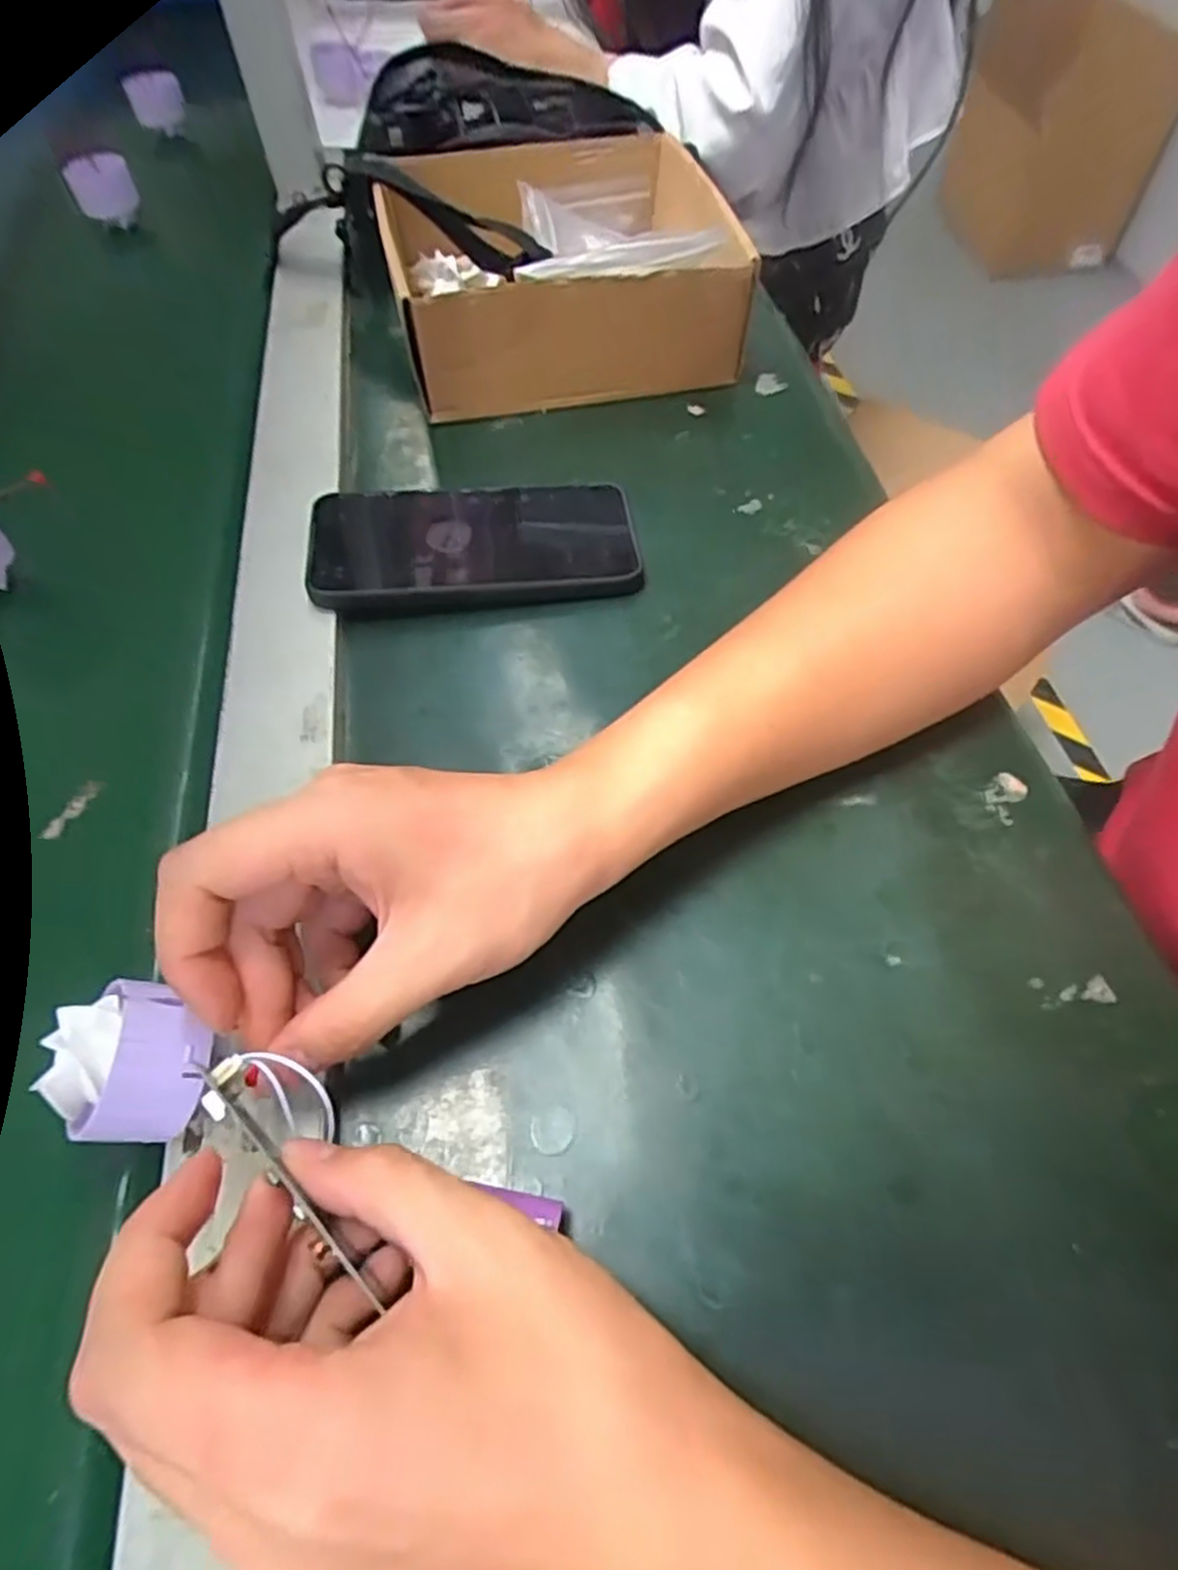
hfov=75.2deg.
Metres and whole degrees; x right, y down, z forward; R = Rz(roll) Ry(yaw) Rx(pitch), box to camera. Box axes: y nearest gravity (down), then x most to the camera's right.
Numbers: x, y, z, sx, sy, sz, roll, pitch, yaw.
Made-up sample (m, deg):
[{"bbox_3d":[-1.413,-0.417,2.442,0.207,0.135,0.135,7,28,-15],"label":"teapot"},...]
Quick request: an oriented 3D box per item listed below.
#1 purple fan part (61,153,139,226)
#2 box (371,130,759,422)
[{"bbox_3d":[-0.374,-0.458,0.592,0.047,0.049,0.008,-11,65,-4],"label":"purple fan part"},{"bbox_3d":[-0.021,-0.330,0.495,0.205,0.090,0.216,-12,57,-8],"label":"box"}]

